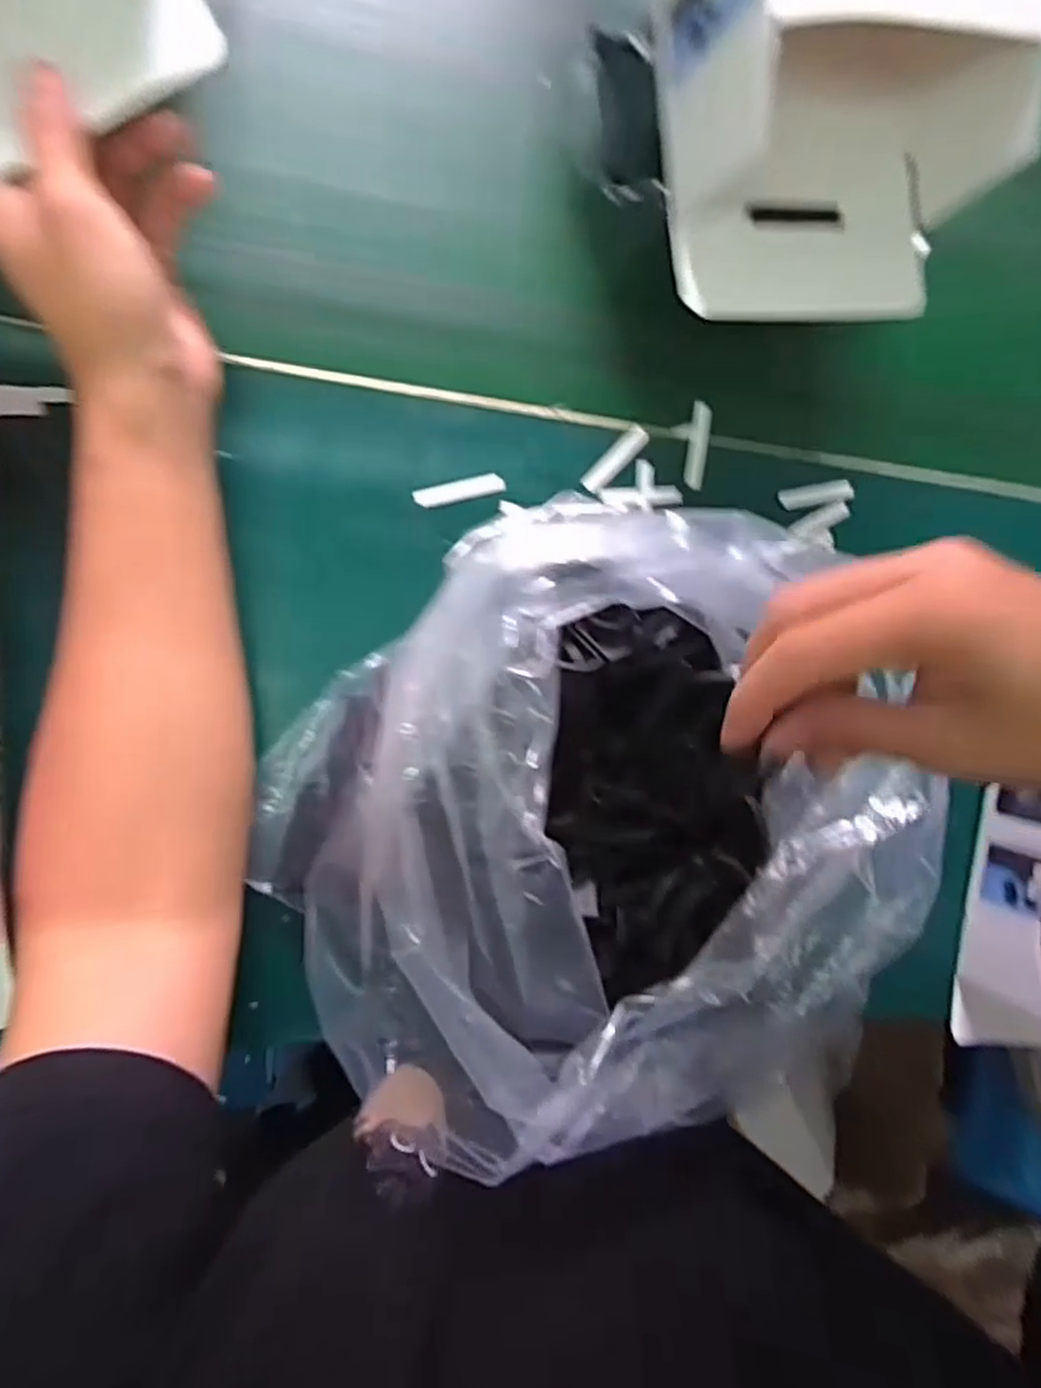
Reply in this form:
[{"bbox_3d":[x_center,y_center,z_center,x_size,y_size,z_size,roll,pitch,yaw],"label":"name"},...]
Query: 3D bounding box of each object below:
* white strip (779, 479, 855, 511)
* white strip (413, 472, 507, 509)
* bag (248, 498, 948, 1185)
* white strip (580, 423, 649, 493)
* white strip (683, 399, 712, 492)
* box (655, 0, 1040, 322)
[{"bbox_3d":[0.174,-0.117,0.434,0.042,0.004,0.013,-11,94,0],"label":"white strip"},{"bbox_3d":[-0.032,-0.107,0.389,0.048,0.004,0.010,-16,94,-14],"label":"white strip"},{"bbox_3d":[0.045,0.052,0.335,0.263,0.155,0.267,0,94,-1],"label":"bag"},{"bbox_3d":[0.052,-0.129,0.406,0.013,0.004,0.045,44,92,-3],"label":"white strip"},{"bbox_3d":[0.100,-0.140,0.418,0.012,0.004,0.048,7,94,-1],"label":"white strip"},{"bbox_3d":[0.139,-0.305,0.323,0.154,0.084,0.240,-6,94,0],"label":"box"}]

